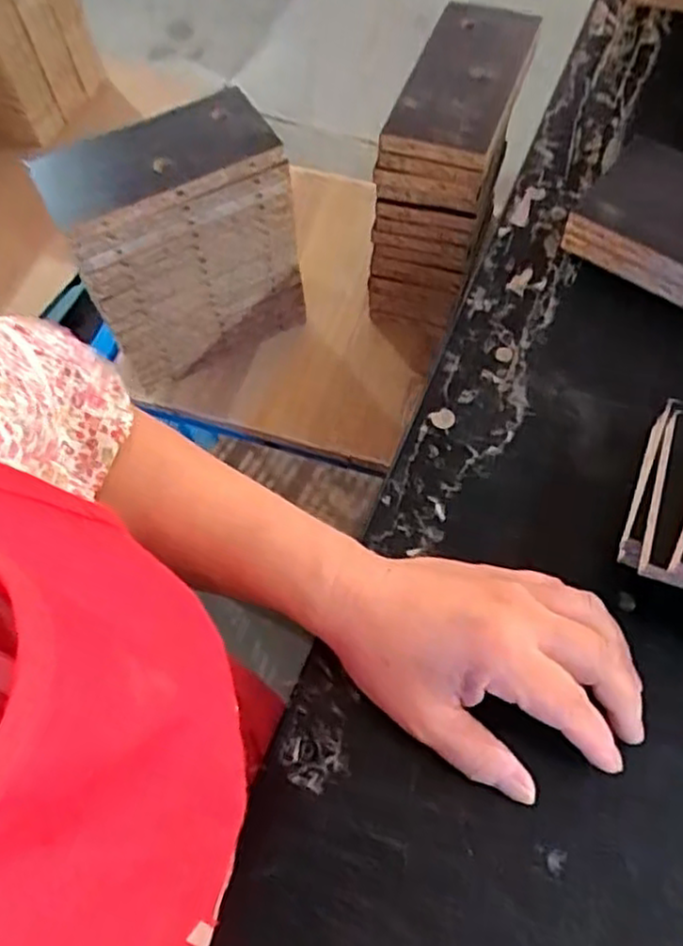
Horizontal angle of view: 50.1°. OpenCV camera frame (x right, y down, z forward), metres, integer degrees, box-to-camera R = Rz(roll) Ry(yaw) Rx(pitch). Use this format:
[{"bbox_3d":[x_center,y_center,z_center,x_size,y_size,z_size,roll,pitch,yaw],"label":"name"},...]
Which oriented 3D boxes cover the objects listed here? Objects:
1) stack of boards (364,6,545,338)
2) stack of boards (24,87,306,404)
[{"bbox_3d":[0.099,-0.270,0.683,0.094,0.235,0.179,19,65,12],"label":"stack of boards"},{"bbox_3d":[-0.135,-0.194,0.657,0.188,0.233,0.083,-22,64,-8],"label":"stack of boards"}]

